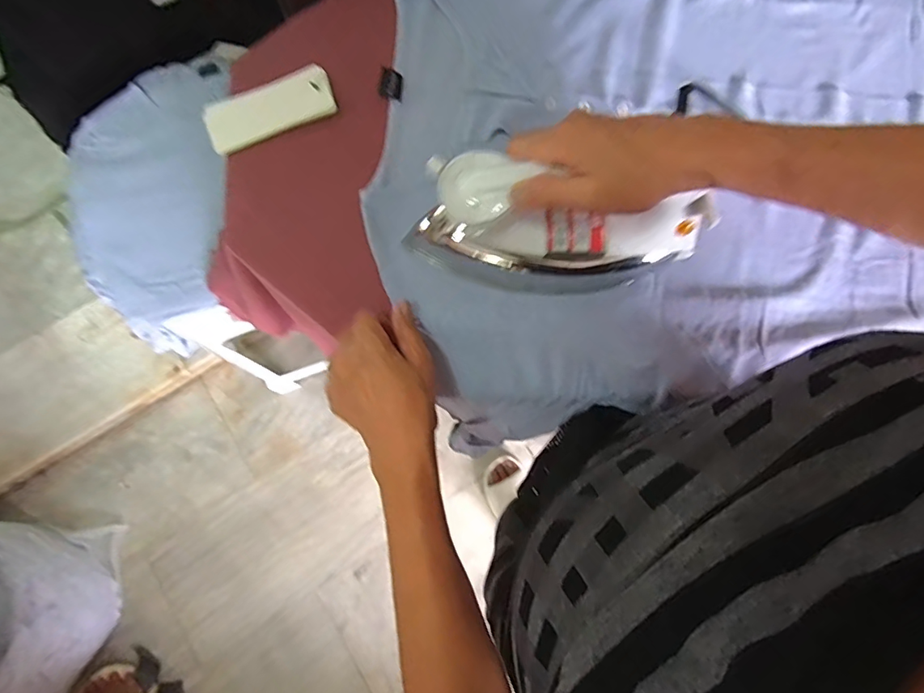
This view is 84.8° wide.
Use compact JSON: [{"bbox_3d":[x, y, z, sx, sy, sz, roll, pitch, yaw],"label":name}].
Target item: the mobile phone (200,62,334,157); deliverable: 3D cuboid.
[{"bbox_3d":[-0.185,-0.229,0.489,0.123,0.014,0.052,-21,78,-4],"label":"mobile phone"}]

